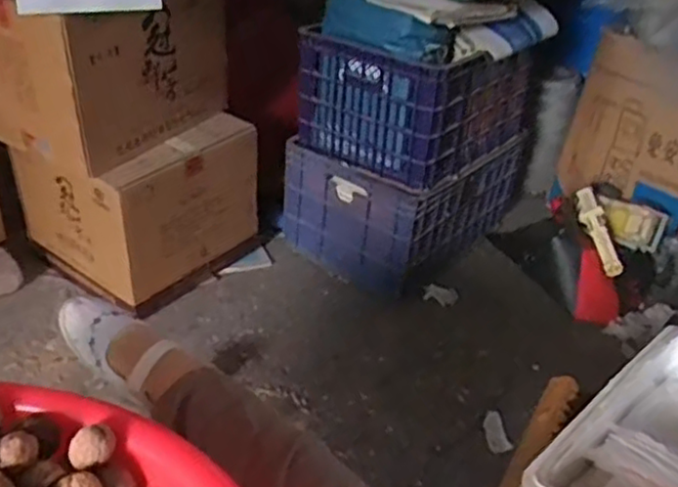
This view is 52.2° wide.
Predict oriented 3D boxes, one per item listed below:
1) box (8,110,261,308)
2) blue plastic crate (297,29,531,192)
[{"bbox_3d":[-0.440,-0.130,1.548,0.361,0.288,0.407,29,39,30],"label":"box"},{"bbox_3d":[0.182,-0.376,1.648,0.393,0.244,0.500,26,38,27],"label":"blue plastic crate"}]

